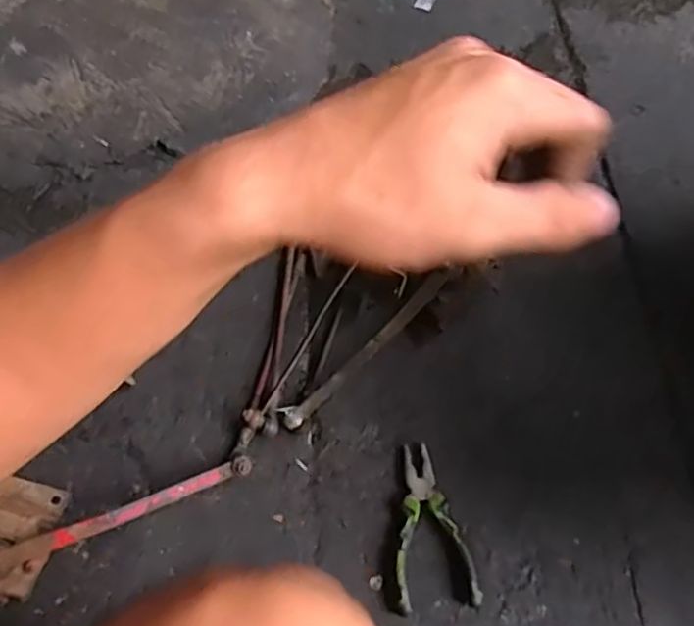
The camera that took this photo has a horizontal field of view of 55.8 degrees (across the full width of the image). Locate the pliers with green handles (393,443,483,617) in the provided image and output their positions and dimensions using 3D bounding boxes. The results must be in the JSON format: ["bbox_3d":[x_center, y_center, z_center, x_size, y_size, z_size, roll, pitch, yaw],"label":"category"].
[{"bbox_3d":[0.073,0.206,0.635,0.079,0.020,0.152,-9,63,-4],"label":"pliers with green handles"}]

